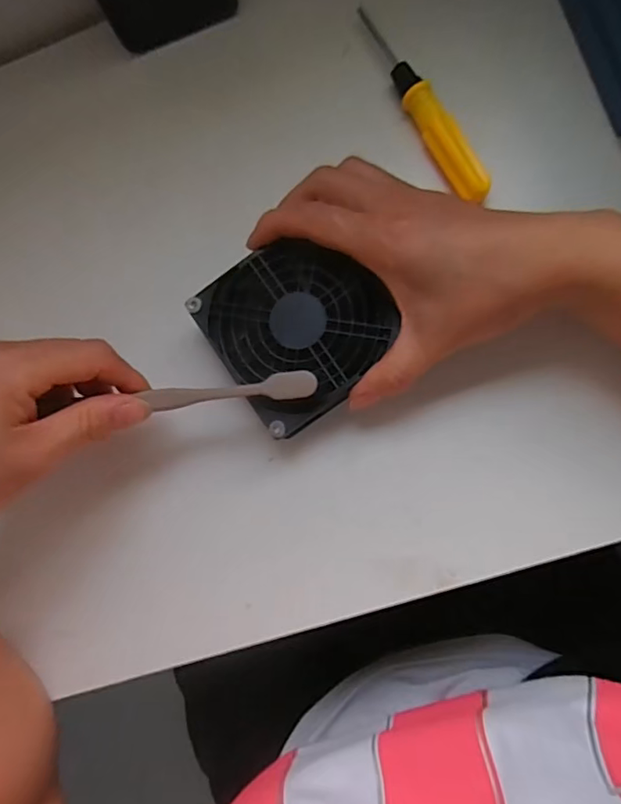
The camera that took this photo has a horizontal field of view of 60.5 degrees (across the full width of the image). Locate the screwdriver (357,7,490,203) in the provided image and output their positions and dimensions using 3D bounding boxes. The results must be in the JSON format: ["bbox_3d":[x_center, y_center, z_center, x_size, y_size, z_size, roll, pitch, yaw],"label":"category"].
[{"bbox_3d":[0.063,-0.168,0.302,0.017,0.015,0.127,-30,83,6],"label":"screwdriver"}]

